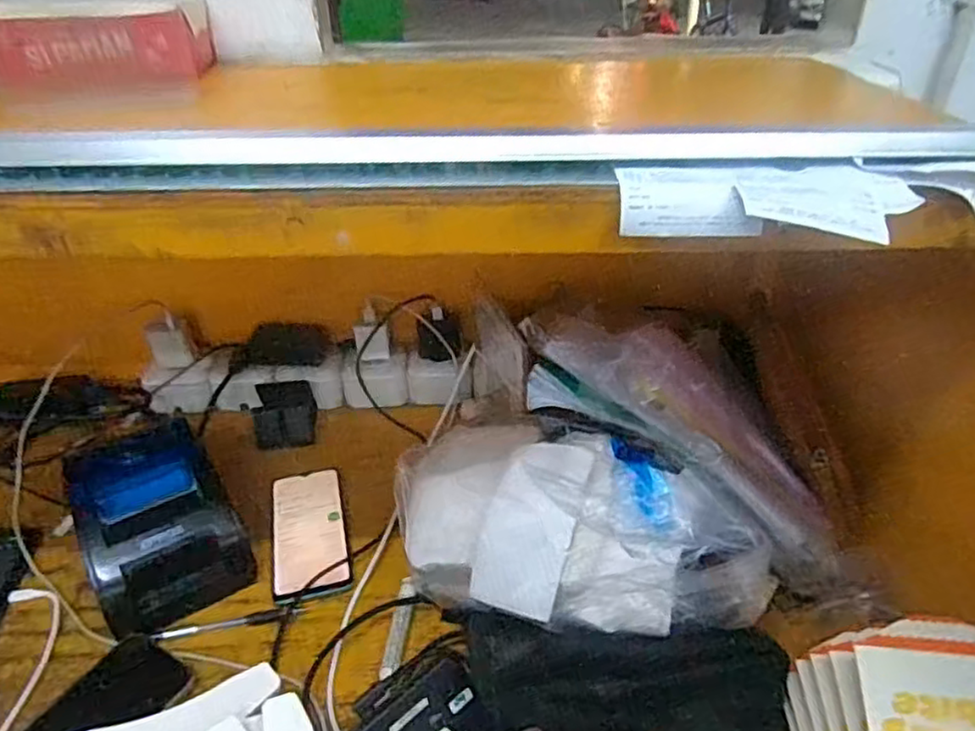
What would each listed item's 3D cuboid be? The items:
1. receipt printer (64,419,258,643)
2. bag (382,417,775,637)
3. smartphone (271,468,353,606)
[{"bbox_3d":[-0.307,0.148,0.630,0.127,0.106,0.147,-24,40,-31],"label":"receipt printer"},{"bbox_3d":[0.061,0.135,0.551,0.292,0.111,0.162,11,35,17],"label":"bag"},{"bbox_3d":[-0.182,0.168,0.693,0.074,0.011,0.166,-9,35,-13],"label":"smartphone"}]

